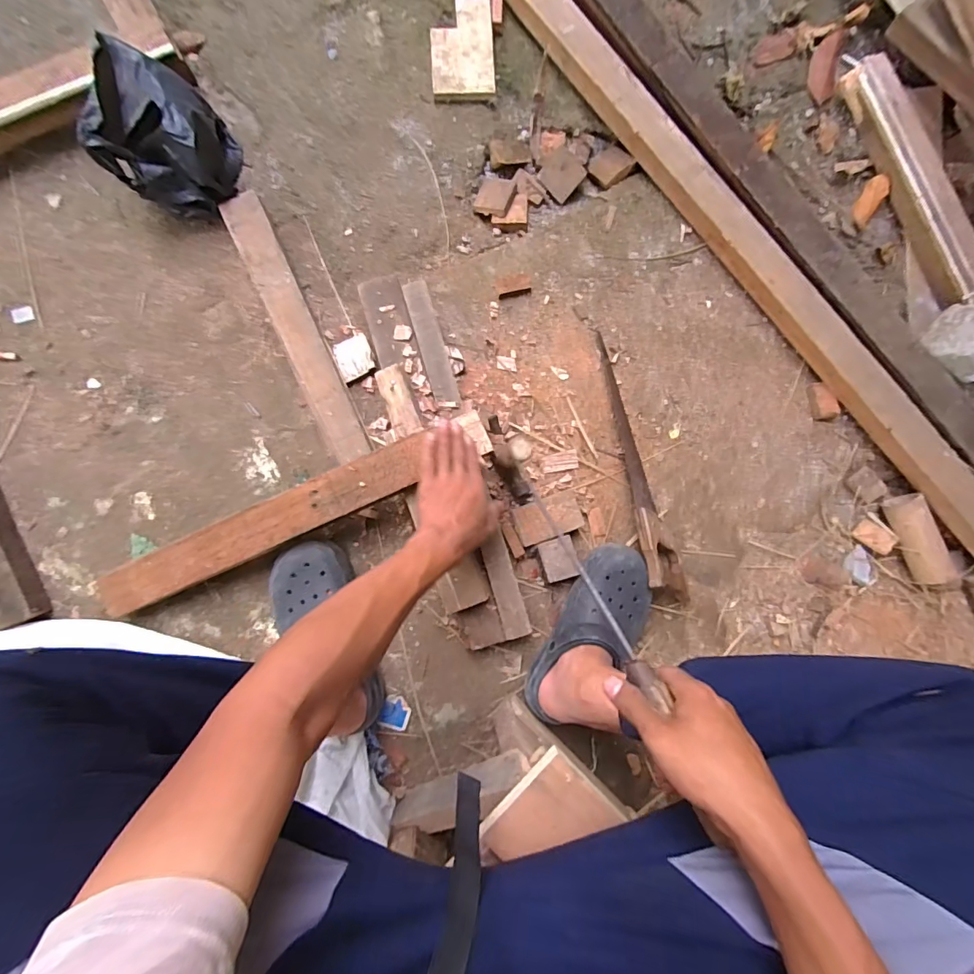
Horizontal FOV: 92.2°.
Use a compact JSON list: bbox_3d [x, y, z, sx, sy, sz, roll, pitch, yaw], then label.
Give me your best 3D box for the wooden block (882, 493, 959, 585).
[{"bbox_3d":[0.683,0.088,0.746,0.043,0.051,0.153,-21,88,-4],"label":"wooden block"}]

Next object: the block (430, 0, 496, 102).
[{"bbox_3d":[-0.040,-0.711,0.756,0.099,0.019,0.166,-4,87,-3],"label":"block"}]

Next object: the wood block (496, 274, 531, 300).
[{"bbox_3d":[0.043,-0.316,0.738,0.052,0.015,0.027,-13,87,-4],"label":"wood block"}]

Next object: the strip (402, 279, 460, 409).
[{"bbox_3d":[-0.081,-0.210,0.682,0.037,0.018,0.189,-16,89,-4],"label":"strip"}]

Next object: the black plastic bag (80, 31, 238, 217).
[{"bbox_3d":[-0.461,-0.492,0.671,0.158,0.134,0.155,-5,87,-3],"label":"black plastic bag"}]

